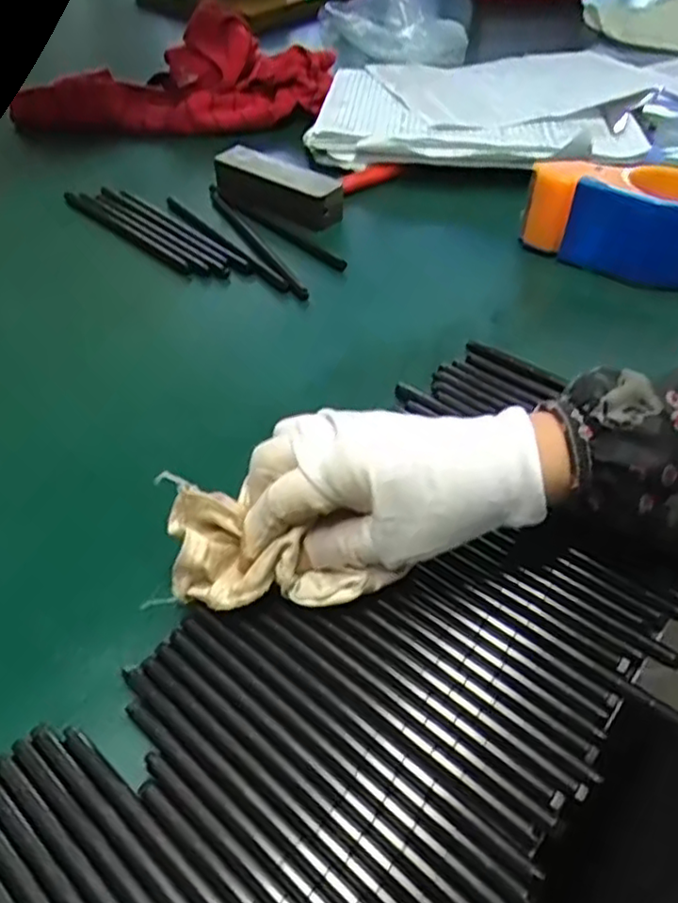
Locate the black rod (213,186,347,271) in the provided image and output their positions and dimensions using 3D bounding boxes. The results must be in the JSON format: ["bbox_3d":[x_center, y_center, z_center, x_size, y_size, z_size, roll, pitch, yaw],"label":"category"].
[{"bbox_3d":[-0.050,-0.182,0.552,0.013,0.007,0.162,-32,53,-25],"label":"black rod"}]

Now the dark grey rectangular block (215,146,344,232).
[{"bbox_3d":[-0.052,-0.221,0.570,0.122,0.033,0.040,30,54,27],"label":"dark grey rectangular block"}]

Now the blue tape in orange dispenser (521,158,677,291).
[{"bbox_3d":[0.208,-0.171,0.492,0.132,0.062,0.077,26,53,24],"label":"blue tape in orange dispenser"}]

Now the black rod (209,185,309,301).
[{"bbox_3d":[-0.067,-0.170,0.540,0.014,0.007,0.180,-22,49,-18],"label":"black rod"}]

